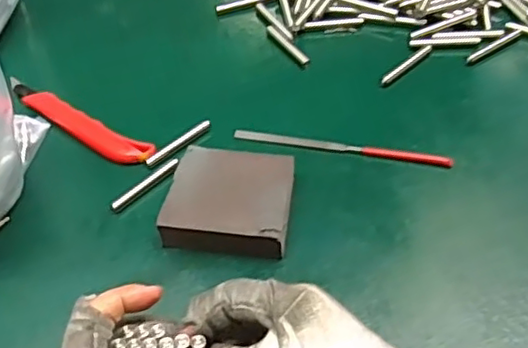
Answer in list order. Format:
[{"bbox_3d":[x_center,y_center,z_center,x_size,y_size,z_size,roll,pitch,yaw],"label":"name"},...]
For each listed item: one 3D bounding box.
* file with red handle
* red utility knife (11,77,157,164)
[{"bbox_3d":[0.056,-0.019,0.464,0.158,0.007,0.010,8,51,12],"label":"file with red handle"},{"bbox_3d":[-0.150,-0.042,0.494,0.153,0.011,0.025,26,56,25],"label":"red utility knife"}]

